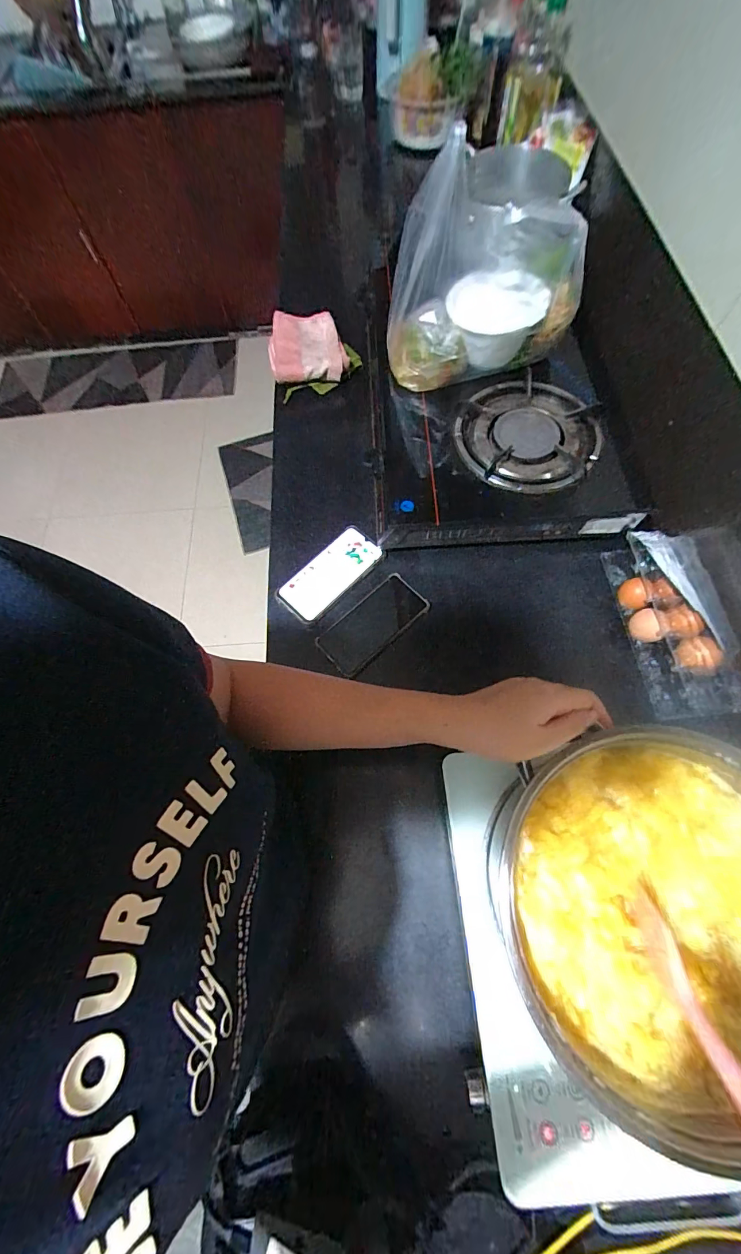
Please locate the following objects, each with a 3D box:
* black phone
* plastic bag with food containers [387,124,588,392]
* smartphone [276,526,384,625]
[{"bbox_3d":[0.003,-0.005,0.588,0.162,0.007,0.076,-41,72,-13],"label":"black phone"},{"bbox_3d":[0.150,-0.450,0.539,0.243,0.225,0.097,5,68,5],"label":"plastic bag with food containers"},{"bbox_3d":[-0.060,-0.082,0.619,0.076,0.011,0.162,40,75,17],"label":"smartphone"}]

